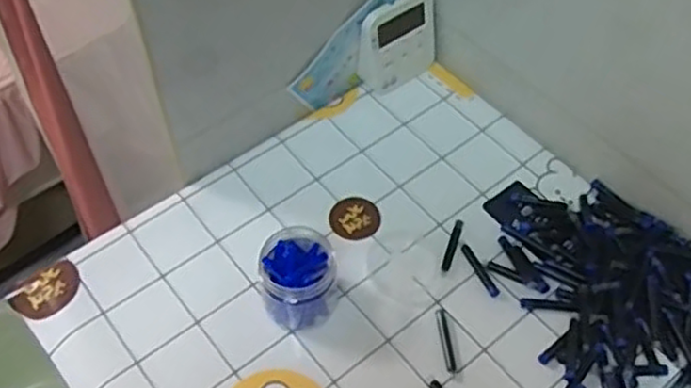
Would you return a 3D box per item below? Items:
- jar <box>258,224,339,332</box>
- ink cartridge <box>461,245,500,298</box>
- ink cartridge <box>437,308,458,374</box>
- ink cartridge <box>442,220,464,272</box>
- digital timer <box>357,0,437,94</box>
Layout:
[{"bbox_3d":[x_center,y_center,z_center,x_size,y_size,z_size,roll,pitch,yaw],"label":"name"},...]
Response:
[{"bbox_3d":[-0.032,0.057,0.498,0.051,0.054,0.058,-1,55,-3],"label":"jar"},{"bbox_3d":[0.100,0.056,0.530,0.007,0.004,0.046,-20,58,-16],"label":"ink cartridge"},{"bbox_3d":[0.070,0.100,0.494,0.008,0.004,0.047,-3,55,-5],"label":"ink cartridge"},{"bbox_3d":[0.082,0.039,0.547,0.007,0.004,0.047,17,56,10],"label":"ink cartridge"},{"bbox_3d":[0.047,-0.136,0.627,0.077,0.079,0.017,-30,45,-20],"label":"digital timer"}]

